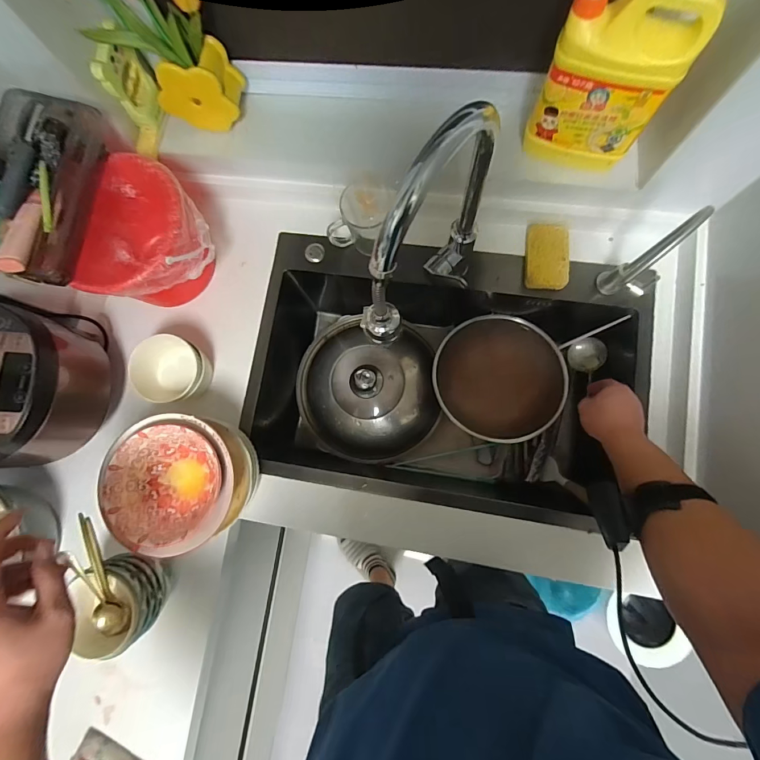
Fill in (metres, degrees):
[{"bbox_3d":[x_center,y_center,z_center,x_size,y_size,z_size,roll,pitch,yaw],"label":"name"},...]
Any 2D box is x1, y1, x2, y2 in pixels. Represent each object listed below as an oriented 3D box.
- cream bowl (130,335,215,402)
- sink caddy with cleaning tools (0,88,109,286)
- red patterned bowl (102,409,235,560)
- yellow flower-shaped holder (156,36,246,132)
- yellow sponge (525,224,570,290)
[{"bbox_3d":[-0.353,-0.020,0.663,0.111,0.089,0.109,-1,81,4],"label":"cream bowl"},{"bbox_3d":[-0.472,-0.274,0.534,0.099,0.092,0.267,8,82,6],"label":"sink caddy with cleaning tools"},{"bbox_3d":[-0.303,0.147,0.565,0.171,0.074,0.178,-1,81,4],"label":"red patterned bowl"},{"bbox_3d":[-0.290,-0.471,0.607,0.118,0.099,0.071,-5,81,4],"label":"yellow flower-shaped holder"},{"bbox_3d":[0.292,-0.214,0.659,0.068,0.026,0.111,0,81,4],"label":"yellow sponge"}]

